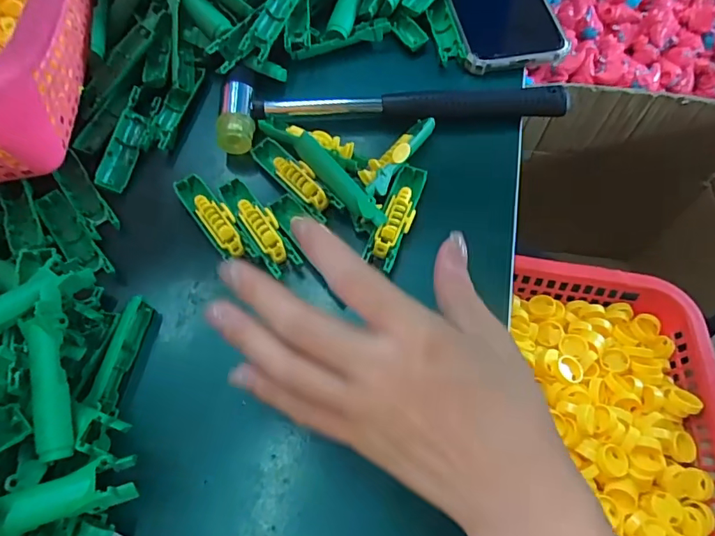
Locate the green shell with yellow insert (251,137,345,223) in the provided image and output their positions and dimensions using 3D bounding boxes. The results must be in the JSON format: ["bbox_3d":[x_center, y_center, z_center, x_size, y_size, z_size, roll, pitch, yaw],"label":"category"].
[{"bbox_3d":[-0.041,-0.059,0.306,0.019,0.012,0.075,-36,68,-16],"label":"green shell with yellow insert"}]

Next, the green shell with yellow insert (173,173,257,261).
[{"bbox_3d":[-0.089,-0.029,0.301,0.019,0.017,0.073,-33,68,-15],"label":"green shell with yellow insert"}]

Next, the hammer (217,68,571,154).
[{"bbox_3d":[0.023,-0.120,0.334,0.235,0.022,0.056,-7,63,-3],"label":"hammer"}]

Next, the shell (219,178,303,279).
[{"bbox_3d":[-0.061,-0.026,0.299,0.020,0.018,0.076,-29,67,-13],"label":"shell"}]

